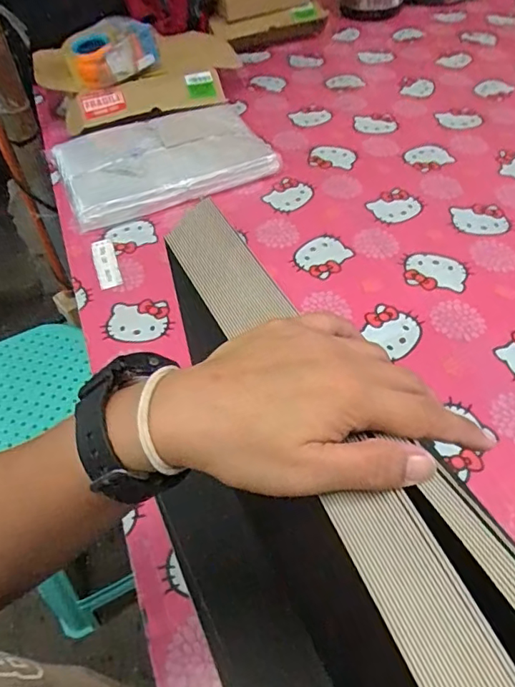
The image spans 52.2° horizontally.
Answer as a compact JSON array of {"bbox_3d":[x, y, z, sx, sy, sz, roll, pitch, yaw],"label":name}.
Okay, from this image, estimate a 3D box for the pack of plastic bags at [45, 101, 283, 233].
[{"bbox_3d":[-0.156,-0.311,0.884,0.339,0.045,0.231,-19,51,-13],"label":"pack of plastic bags"}]

